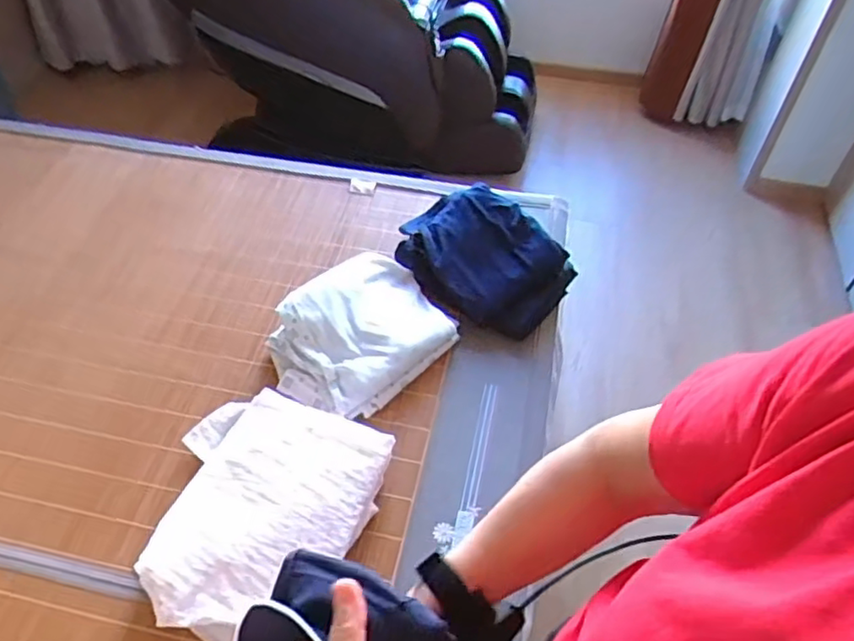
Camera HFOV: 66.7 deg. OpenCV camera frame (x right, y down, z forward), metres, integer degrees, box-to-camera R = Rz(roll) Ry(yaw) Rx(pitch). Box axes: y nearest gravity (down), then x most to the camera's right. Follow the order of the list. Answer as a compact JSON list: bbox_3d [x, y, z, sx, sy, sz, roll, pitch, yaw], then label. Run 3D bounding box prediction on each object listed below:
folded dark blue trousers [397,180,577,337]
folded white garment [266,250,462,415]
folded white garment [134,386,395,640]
[{"bbox_3d":[0.088,-0.119,1.158,0.307,0.111,0.214,35,58,25],"label":"folded dark blue trousers"},{"bbox_3d":[-0.106,0.018,1.059,0.225,0.086,0.294,38,59,27],"label":"folded white garment"},{"bbox_3d":[-0.230,0.252,0.878,0.283,0.069,0.326,16,52,13],"label":"folded white garment"}]

